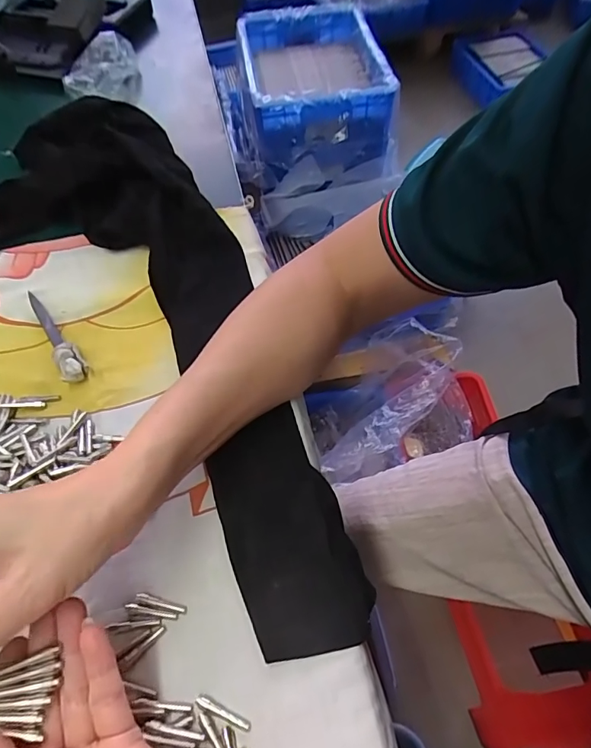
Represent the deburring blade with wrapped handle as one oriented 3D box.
[{"bbox_3d":[-0.191,-0.030,0.361,0.019,0.014,0.104,-36,63,-19],"label":"deburring blade with wrapped handle"}]

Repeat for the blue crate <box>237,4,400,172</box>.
[{"bbox_3d":[0.032,-0.685,1.092,0.302,0.167,0.412,-8,57,-2],"label":"blue crate"}]

